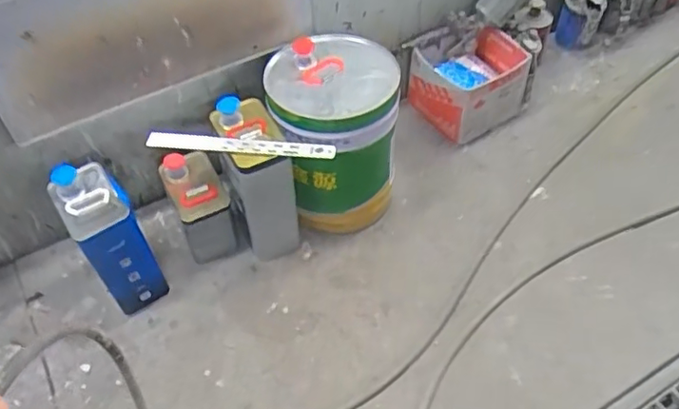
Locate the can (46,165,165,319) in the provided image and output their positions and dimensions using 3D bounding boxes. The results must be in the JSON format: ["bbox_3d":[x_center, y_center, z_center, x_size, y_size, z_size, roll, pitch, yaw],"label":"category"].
[{"bbox_3d":[-0.441,0.074,1.171,0.114,0.281,0.192,-28,57,-19],"label":"can"}]

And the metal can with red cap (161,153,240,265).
[{"bbox_3d":[-0.292,0.007,1.273,0.111,0.179,0.166,-24,55,-16],"label":"metal can with red cap"}]

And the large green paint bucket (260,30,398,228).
[{"bbox_3d":[-0.012,-0.140,1.274,0.252,0.337,0.296,-3,52,-1],"label":"large green paint bucket"}]

